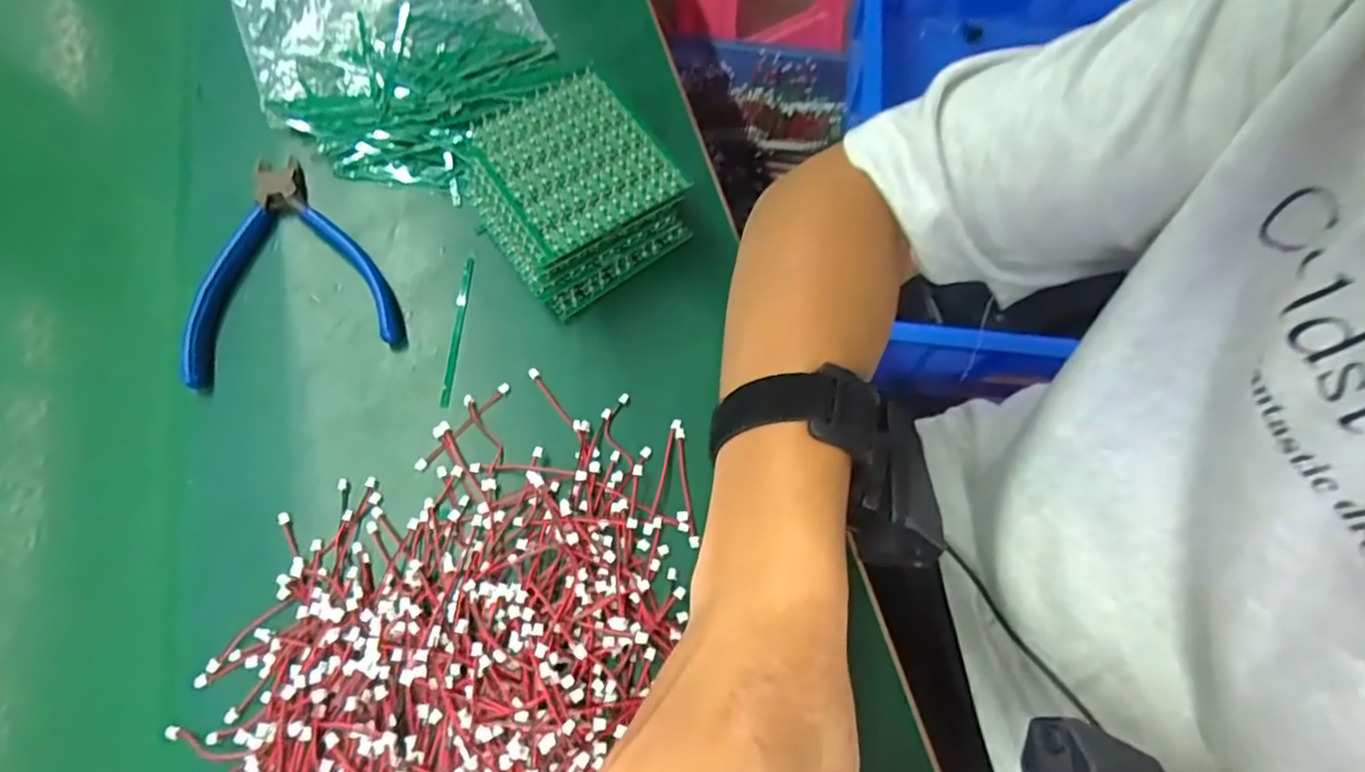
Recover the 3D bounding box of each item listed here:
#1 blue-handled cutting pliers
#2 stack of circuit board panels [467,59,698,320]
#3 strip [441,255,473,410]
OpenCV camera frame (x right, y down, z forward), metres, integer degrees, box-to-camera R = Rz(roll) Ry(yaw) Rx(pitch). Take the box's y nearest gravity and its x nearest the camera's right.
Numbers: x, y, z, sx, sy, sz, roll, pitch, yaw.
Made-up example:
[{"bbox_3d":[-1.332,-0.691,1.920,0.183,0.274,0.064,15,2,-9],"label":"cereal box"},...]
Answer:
[{"bbox_3d":[-0.213,-0.070,0.356,0.102,0.018,0.129,-16,68,-6],"label":"blue-handled cutting pliers"},{"bbox_3d":[-0.058,-0.102,0.347,0.093,0.050,0.089,-37,72,-13],"label":"stack of circuit board panels"},{"bbox_3d":[-0.119,-0.031,0.346,0.006,0.004,0.087,0,67,1],"label":"strip"}]

